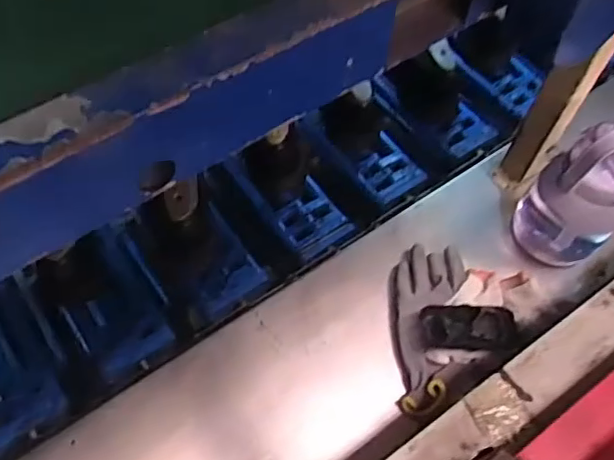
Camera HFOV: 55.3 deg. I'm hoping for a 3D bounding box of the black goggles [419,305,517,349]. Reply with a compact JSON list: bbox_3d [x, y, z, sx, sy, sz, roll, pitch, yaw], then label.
[{"bbox_3d":[0.188,0.111,0.676,0.111,0.030,0.042,2,61,0],"label":"black goggles"}]

